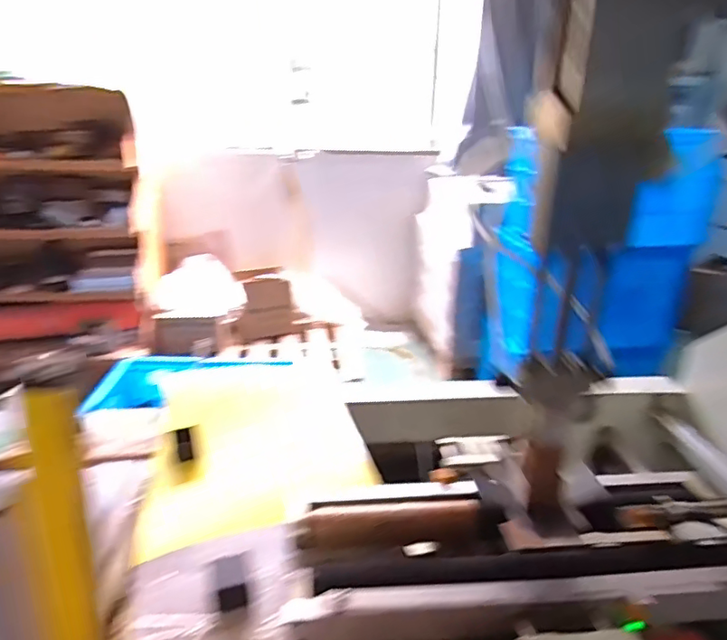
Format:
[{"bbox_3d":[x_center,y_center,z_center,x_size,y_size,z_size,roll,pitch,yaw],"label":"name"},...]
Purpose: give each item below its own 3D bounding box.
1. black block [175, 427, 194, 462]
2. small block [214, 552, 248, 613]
[{"bbox_3d":[-0.286,0.200,0.895,0.022,0.052,0.009,-7,-21,-21],"label":"black block"},{"bbox_3d":[-0.150,0.296,0.631,0.032,0.035,0.041,-6,23,-19],"label":"small block"}]

